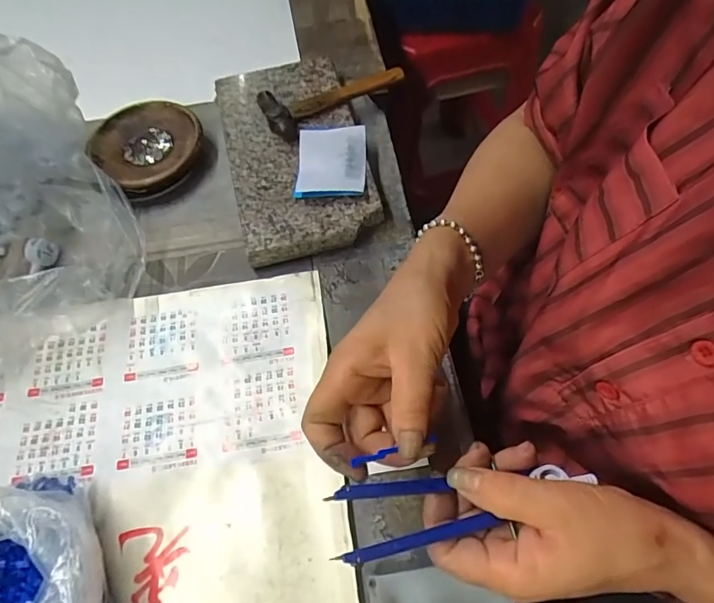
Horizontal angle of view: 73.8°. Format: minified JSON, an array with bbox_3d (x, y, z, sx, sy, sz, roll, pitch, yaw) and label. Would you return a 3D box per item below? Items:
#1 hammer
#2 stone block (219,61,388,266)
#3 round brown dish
[{"bbox_3d":[-0.029,-0.219,0.496,0.147,0.026,0.066,-26,65,-10],"label":"hammer"},{"bbox_3d":[-0.064,-0.152,0.484,0.130,0.028,0.240,-15,63,-5],"label":"stone block"},{"bbox_3d":[-0.217,-0.158,0.494,0.113,0.029,0.115,-1,63,2],"label":"round brown dish"}]

